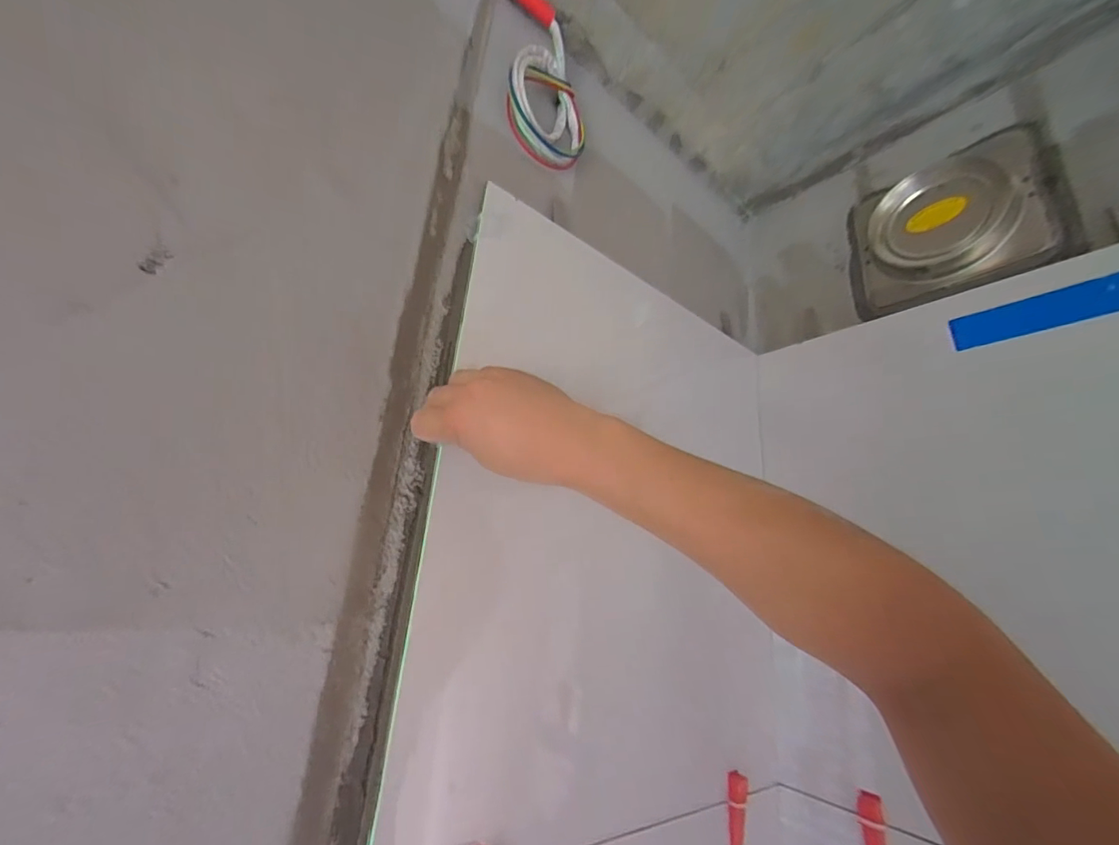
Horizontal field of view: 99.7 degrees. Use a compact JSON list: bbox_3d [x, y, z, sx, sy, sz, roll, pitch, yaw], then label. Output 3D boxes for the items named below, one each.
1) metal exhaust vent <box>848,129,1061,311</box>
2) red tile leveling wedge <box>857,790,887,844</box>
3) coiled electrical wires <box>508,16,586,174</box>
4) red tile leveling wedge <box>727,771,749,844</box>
[{"bbox_3d":[0.514,-0.268,0.636,0.039,0.188,0.197,18,-22,-33],"label":"metal exhaust vent"},{"bbox_3d":[0.334,0.436,0.504,0.024,0.070,0.018,-5,-21,31],"label":"red tile leveling wedge"},{"bbox_3d":[-0.014,-0.407,0.584,0.028,0.205,0.119,-10,-24,40],"label":"coiled electrical wires"},{"bbox_3d":[0.198,0.437,0.523,0.021,0.082,0.028,0,-19,17],"label":"red tile leveling wedge"}]

